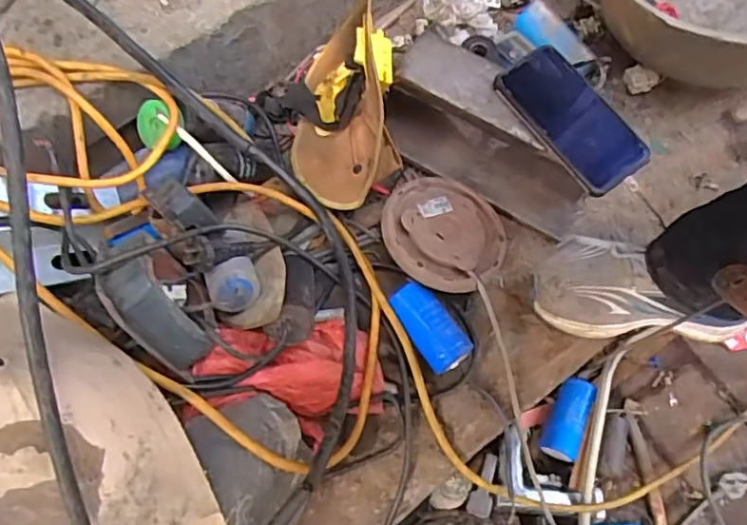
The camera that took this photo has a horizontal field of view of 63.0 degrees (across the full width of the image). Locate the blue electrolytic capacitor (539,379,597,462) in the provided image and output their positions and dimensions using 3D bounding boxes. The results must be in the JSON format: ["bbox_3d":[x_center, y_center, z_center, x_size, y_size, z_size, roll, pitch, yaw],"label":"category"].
[{"bbox_3d":[0.251,0.199,0.786,0.043,0.032,0.102,22,71,7],"label":"blue electrolytic capacitor"}]

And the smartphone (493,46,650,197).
[{"bbox_3d":[0.205,-0.149,0.630,0.086,0.008,0.160,-35,83,-13],"label":"smartphone"}]

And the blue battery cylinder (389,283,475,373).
[{"bbox_3d":[0.059,0.073,0.668,0.047,0.054,0.097,-37,72,-13],"label":"blue battery cylinder"}]

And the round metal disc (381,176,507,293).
[{"bbox_3d":[0.081,-0.036,0.688,0.136,0.013,0.142,8,60,-14],"label":"round metal disc"}]

